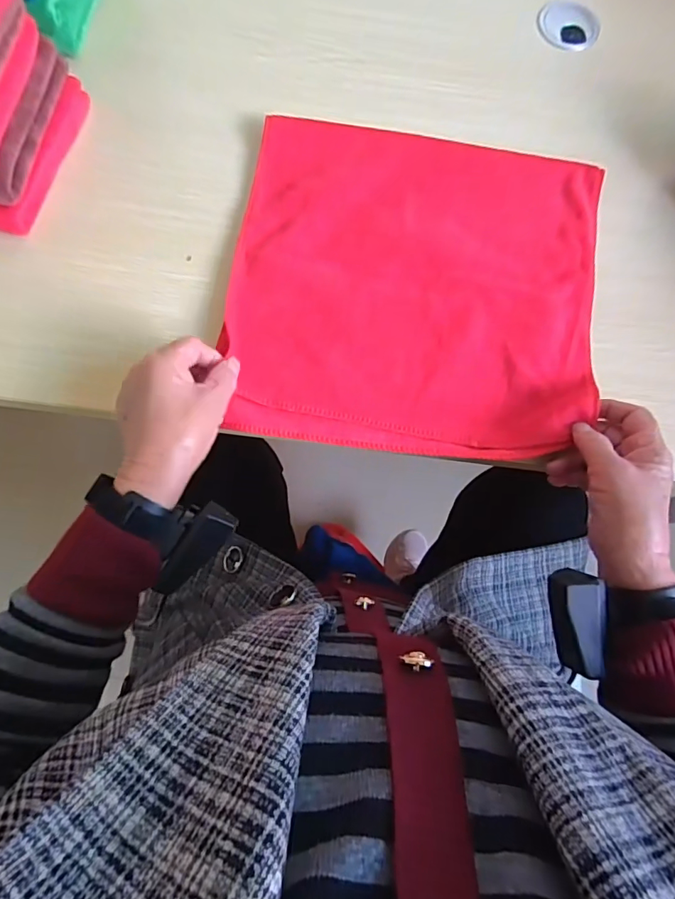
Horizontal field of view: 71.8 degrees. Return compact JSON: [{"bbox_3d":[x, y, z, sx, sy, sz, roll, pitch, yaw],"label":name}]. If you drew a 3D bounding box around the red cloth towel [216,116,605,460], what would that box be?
[{"bbox_3d":[0.074,-0.154,0.424,0.327,0.022,0.318,7,76,-1],"label":"red cloth towel"}]

